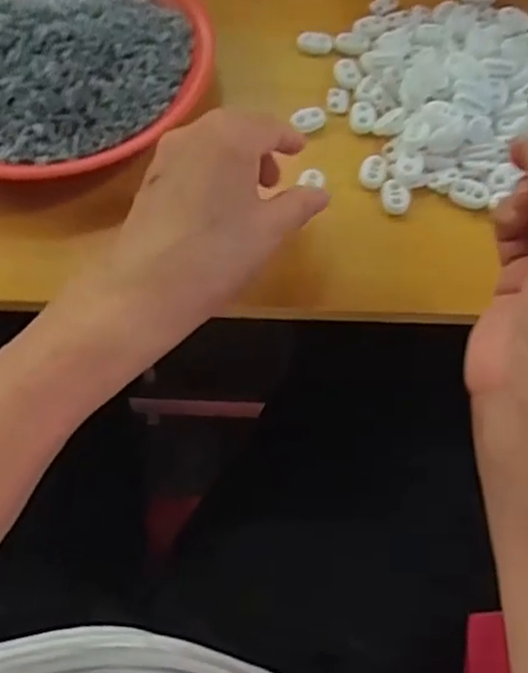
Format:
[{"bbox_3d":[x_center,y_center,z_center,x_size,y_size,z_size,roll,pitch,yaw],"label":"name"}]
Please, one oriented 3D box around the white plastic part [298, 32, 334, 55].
[{"bbox_3d":[0.033,-0.190,0.447,0.022,0.004,0.013,5,64,2],"label":"white plastic part"}]

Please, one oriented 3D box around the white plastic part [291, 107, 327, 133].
[{"bbox_3d":[0.027,-0.130,0.417,0.021,0.008,0.014,-29,67,-13],"label":"white plastic part"}]

